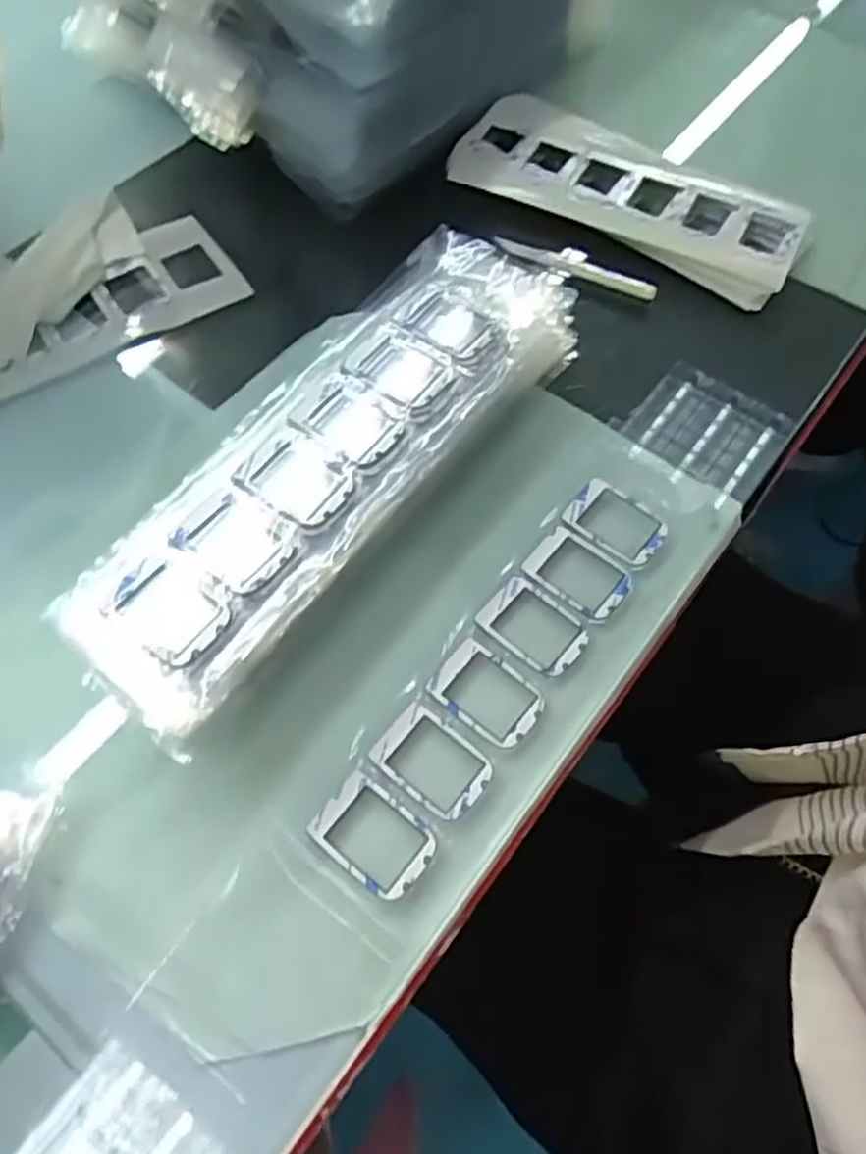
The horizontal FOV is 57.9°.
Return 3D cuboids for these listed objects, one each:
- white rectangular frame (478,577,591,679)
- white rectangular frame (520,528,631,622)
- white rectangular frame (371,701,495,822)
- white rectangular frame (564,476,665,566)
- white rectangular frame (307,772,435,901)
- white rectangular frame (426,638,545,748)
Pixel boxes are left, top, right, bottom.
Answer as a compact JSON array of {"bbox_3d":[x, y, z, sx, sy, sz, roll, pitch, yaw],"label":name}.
[{"bbox_3d":[0.050,0.024,0.390,0.053,0.004,0.036,34,67,15],"label":"white rectangular frame"},{"bbox_3d":[0.075,-0.002,0.404,0.052,0.004,0.038,33,67,15],"label":"white rectangular frame"},{"bbox_3d":[0.001,0.084,0.356,0.052,0.004,0.037,35,67,15],"label":"white rectangular frame"},{"bbox_3d":[0.099,-0.030,0.419,0.052,0.004,0.036,34,64,12],"label":"white rectangular frame"},{"bbox_3d":[-0.025,0.113,0.340,0.052,0.004,0.036,34,67,15],"label":"white rectangular frame"},{"bbox_3d":[0.026,0.055,0.373,0.052,0.004,0.037,34,67,15],"label":"white rectangular frame"}]

